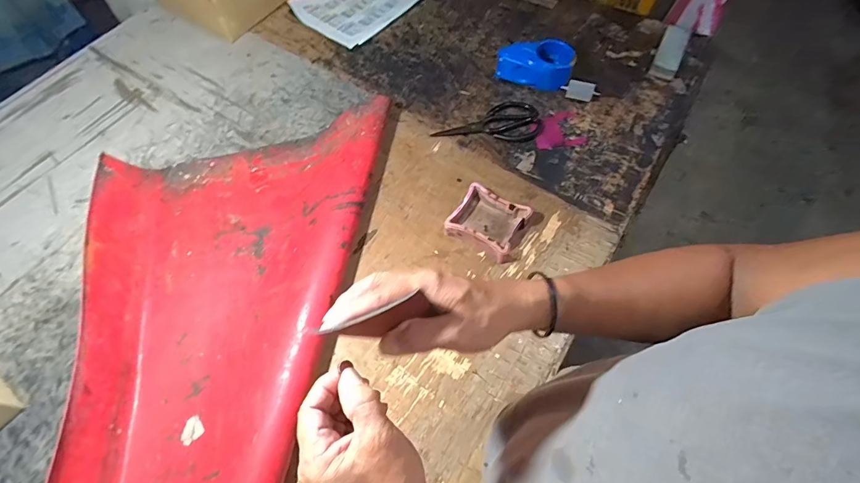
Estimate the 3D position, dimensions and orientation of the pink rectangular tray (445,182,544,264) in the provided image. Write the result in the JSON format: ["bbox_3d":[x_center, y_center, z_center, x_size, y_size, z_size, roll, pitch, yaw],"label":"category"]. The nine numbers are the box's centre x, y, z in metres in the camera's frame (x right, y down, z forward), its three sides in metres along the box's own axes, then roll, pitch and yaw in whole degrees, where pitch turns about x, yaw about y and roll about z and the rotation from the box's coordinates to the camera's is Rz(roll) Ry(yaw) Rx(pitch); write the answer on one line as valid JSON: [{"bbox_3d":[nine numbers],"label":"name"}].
[{"bbox_3d":[0.110,-0.036,0.716,0.128,0.034,0.115,30,65,16],"label":"pink rectangular tray"}]

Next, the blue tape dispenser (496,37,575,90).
[{"bbox_3d":[0.224,-0.381,0.881,0.156,0.069,0.082,13,62,8],"label":"blue tape dispenser"}]

